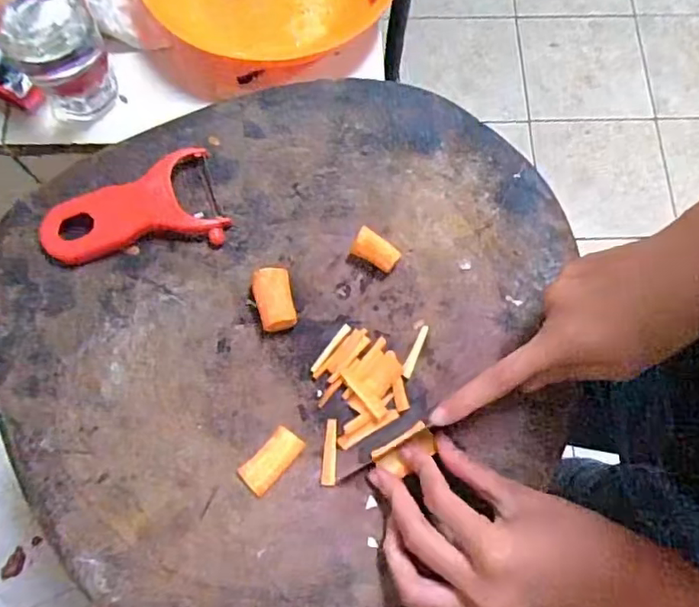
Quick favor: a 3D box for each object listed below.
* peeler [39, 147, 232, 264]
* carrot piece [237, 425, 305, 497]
[{"bbox_3d":[-0.135,-0.053,0.374,0.109,0.016,0.060,-23,74,-8],"label":"peeler"},{"bbox_3d":[-0.044,0.089,0.340,0.019,0.004,0.038,42,76,11],"label":"carrot piece"}]

